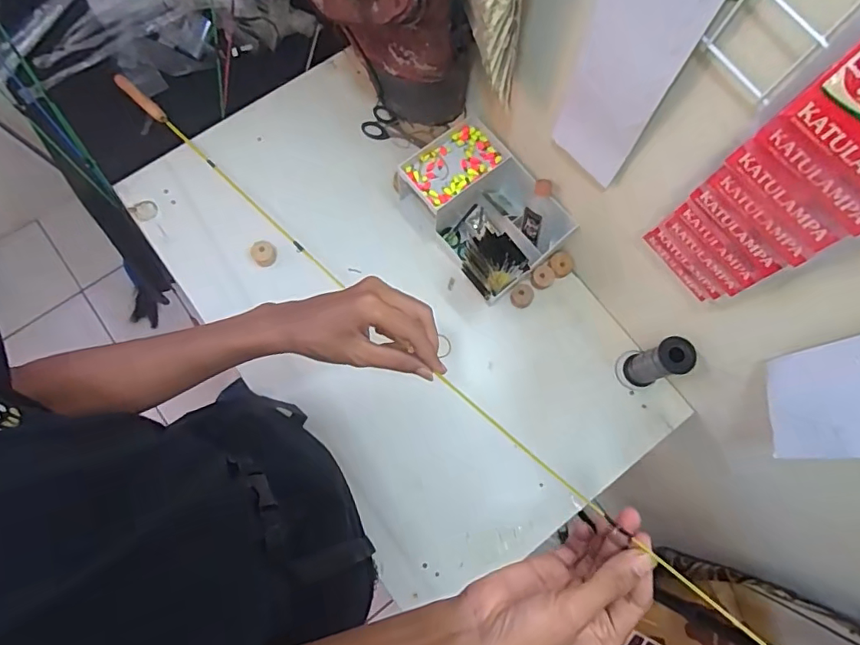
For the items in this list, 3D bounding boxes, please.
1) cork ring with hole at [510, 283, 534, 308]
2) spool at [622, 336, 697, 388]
[{"bbox_3d":[0.140,-0.040,0.788,0.033,0.011,0.037,28,76,5],"label":"cork ring with hole"},{"bbox_3d":[0.310,0.056,0.718,0.051,0.118,0.053,-21,77,-7],"label":"spool"}]

